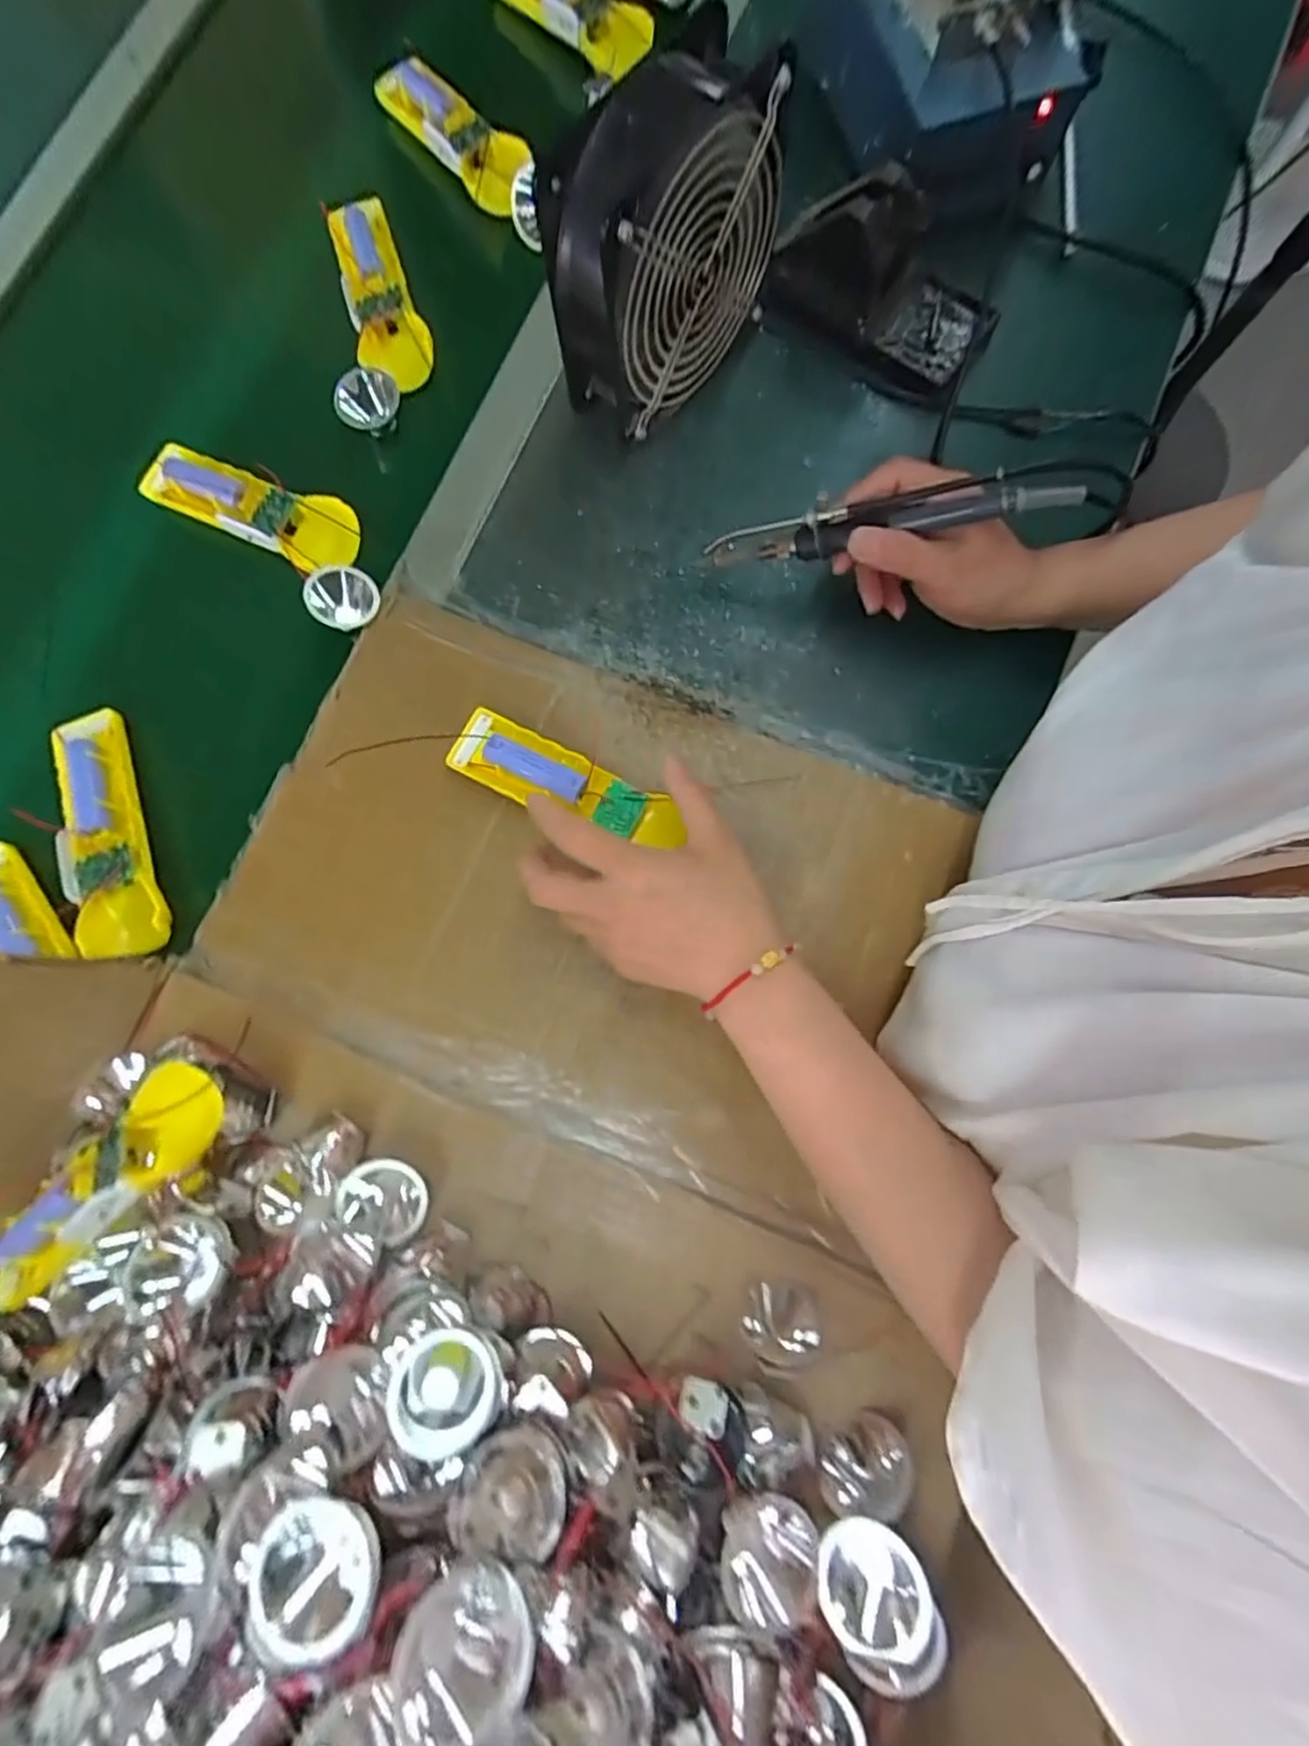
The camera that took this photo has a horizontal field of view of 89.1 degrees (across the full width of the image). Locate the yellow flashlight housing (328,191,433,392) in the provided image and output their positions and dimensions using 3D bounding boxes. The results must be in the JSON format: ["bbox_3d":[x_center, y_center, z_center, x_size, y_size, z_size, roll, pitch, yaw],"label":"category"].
[{"bbox_3d":[-0.190,-0.398,0.453,0.048,0.025,0.131,-19,95,-4],"label":"yellow flashlight housing"}]

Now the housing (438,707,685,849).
[{"bbox_3d":[-0.052,-0.055,0.391,0.146,0.018,0.040,24,79,10],"label":"housing"}]

